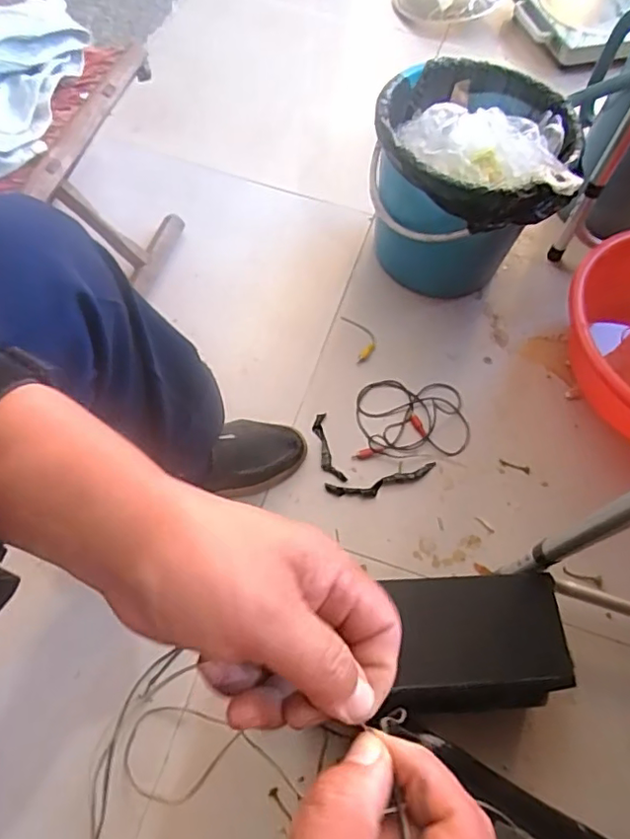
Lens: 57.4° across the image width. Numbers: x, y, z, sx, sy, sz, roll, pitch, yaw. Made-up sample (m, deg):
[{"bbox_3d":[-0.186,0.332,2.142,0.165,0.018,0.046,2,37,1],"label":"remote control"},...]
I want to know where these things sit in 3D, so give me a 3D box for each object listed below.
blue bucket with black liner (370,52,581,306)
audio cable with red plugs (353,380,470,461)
[{"bbox_3d":[0.206,-0.323,0.849,0.254,0.259,0.243,7,62,0],"label":"blue bucket with black liner"},{"bbox_3d":[0.138,-0.002,0.828,0.163,0.009,0.125,0,64,-3],"label":"audio cable with red plugs"}]

